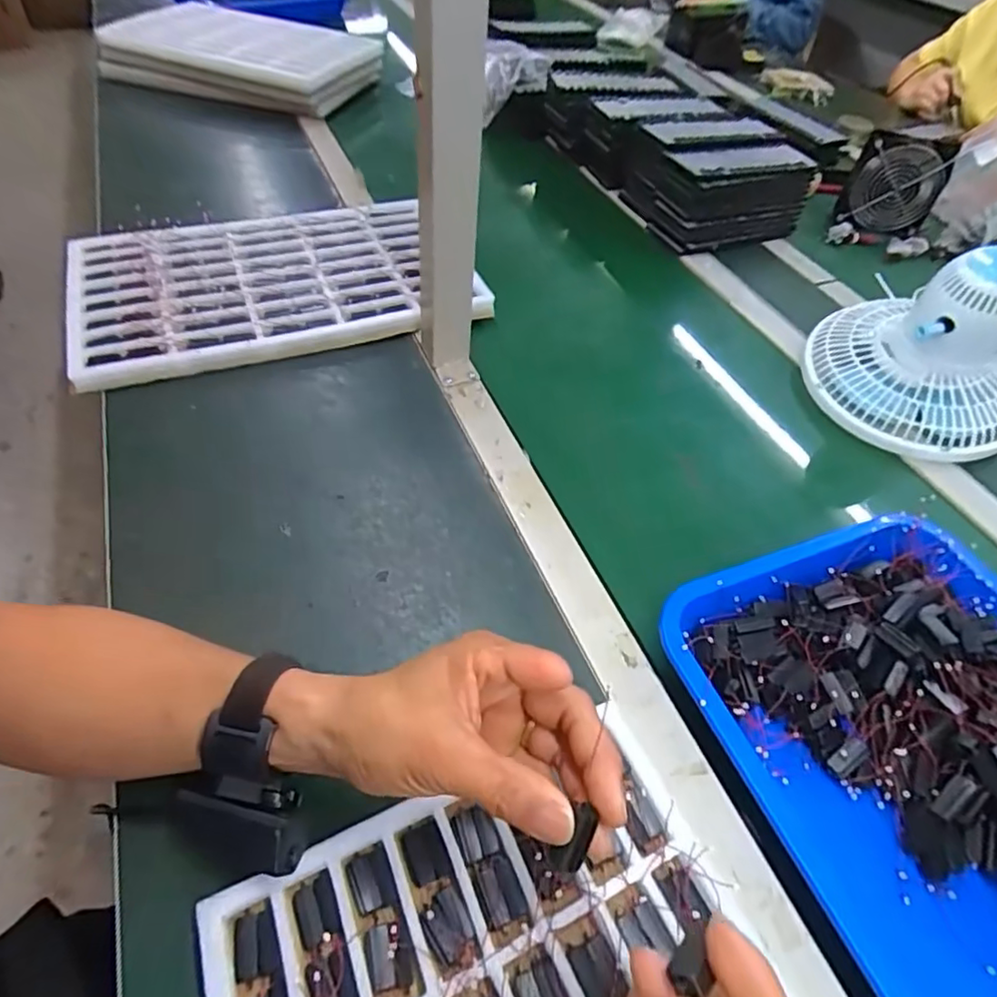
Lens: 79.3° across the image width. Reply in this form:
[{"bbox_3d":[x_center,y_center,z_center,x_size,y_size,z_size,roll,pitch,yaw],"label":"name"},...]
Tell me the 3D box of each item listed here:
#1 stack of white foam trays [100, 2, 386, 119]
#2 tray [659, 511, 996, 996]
[{"bbox_3d":[-0.426,-0.785,1.051,0.407,0.084,0.290,15,51,9],"label":"stack of white foam trays"},{"bbox_3d":[0.288,0.176,0.353,0.250,0.053,0.359,-16,54,-17],"label":"tray"}]

